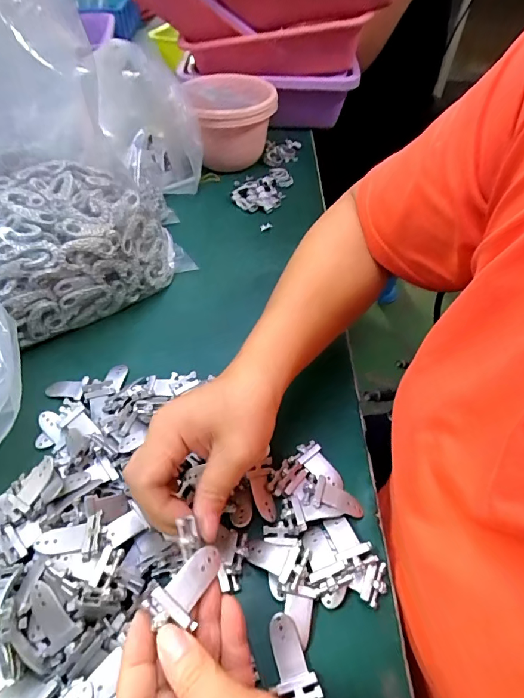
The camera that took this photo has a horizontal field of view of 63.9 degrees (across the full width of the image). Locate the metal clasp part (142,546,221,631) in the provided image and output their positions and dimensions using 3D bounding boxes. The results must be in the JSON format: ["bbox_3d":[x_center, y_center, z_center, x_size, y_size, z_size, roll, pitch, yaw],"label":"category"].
[{"bbox_3d":[-0.038,0.126,0.222,0.025,0.006,0.044,33,50,25],"label":"metal clasp part"}]

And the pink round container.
[{"bbox_3d":[-0.044,-0.316,0.591,0.112,0.098,0.122,-6,49,-7],"label":"pink round container"}]

